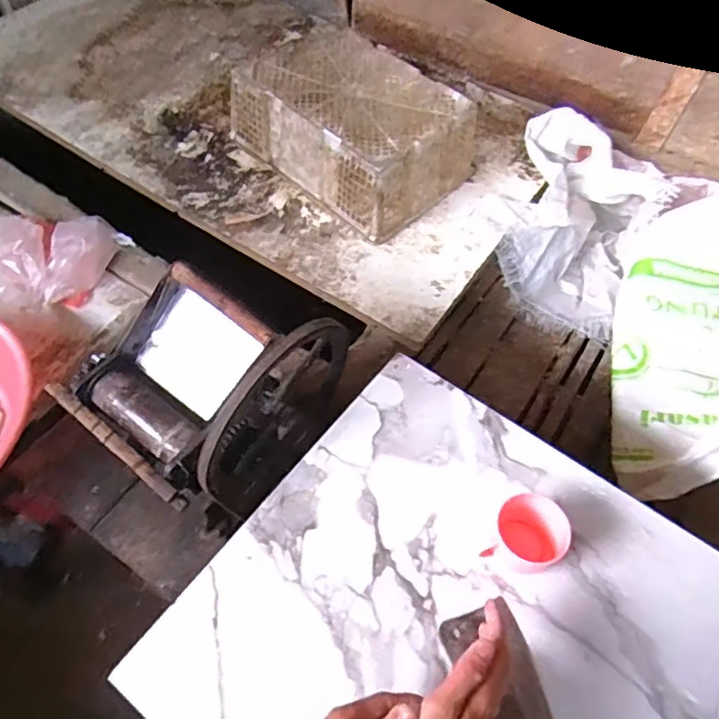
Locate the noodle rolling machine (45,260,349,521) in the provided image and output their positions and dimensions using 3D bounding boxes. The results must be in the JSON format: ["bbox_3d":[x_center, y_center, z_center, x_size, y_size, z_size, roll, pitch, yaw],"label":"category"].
[{"bbox_3d":[-0.204,0.049,0.798,0.241,0.284,0.258,37,60,18],"label":"noodle rolling machine"}]

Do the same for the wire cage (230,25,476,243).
[{"bbox_3d":[-0.005,-0.513,1.297,0.340,0.165,0.454,-39,66,-23],"label":"wire cage"}]

